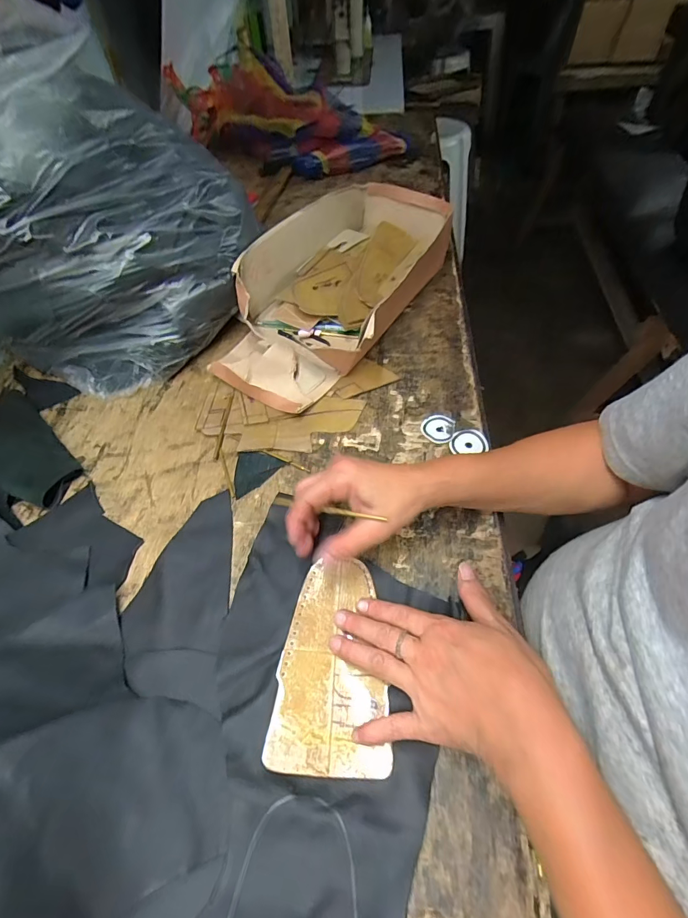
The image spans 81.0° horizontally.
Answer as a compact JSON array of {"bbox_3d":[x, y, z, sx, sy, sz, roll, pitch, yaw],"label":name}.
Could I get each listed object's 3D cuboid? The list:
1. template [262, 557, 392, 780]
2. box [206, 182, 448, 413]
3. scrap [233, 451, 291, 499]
[{"bbox_3d":[-0.007,0.149,0.307,0.080,0.006,0.144,3,54,3],"label":"template"},{"bbox_3d":[-0.010,-0.230,0.524,0.195,0.092,0.371,21,57,20],"label":"box"},{"bbox_3d":[-0.096,0.010,0.419,0.057,0.004,0.046,-41,63,-17],"label":"scrap"}]

